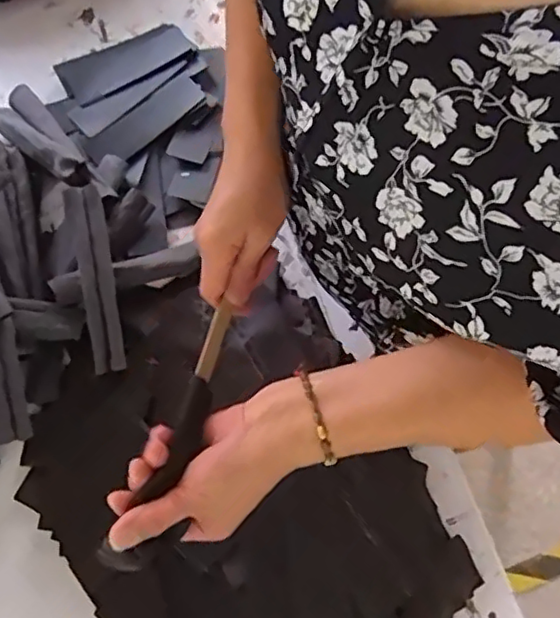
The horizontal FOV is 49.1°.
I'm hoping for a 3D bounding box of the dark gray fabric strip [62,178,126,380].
[{"bbox_3d":[-0.186,-0.030,0.621,0.031,0.022,0.185,-9,90,-2],"label":"dark gray fabric strip"}]

